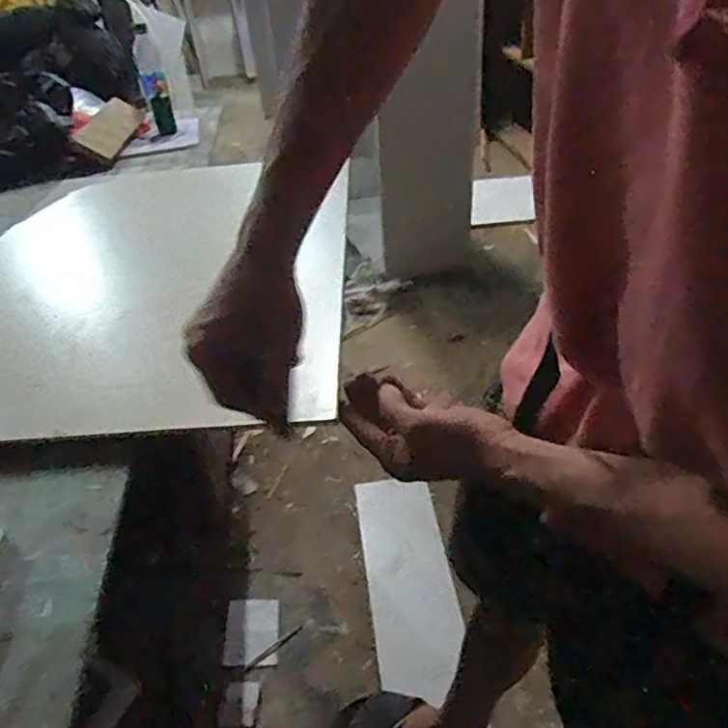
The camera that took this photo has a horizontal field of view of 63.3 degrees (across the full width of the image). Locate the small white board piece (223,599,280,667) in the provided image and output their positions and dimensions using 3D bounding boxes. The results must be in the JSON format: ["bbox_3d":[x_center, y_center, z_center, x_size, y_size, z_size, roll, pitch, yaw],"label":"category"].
[{"bbox_3d":[-0.236,0.564,1.248,0.110,0.005,0.148,0,36,-6],"label":"small white board piece"}]

